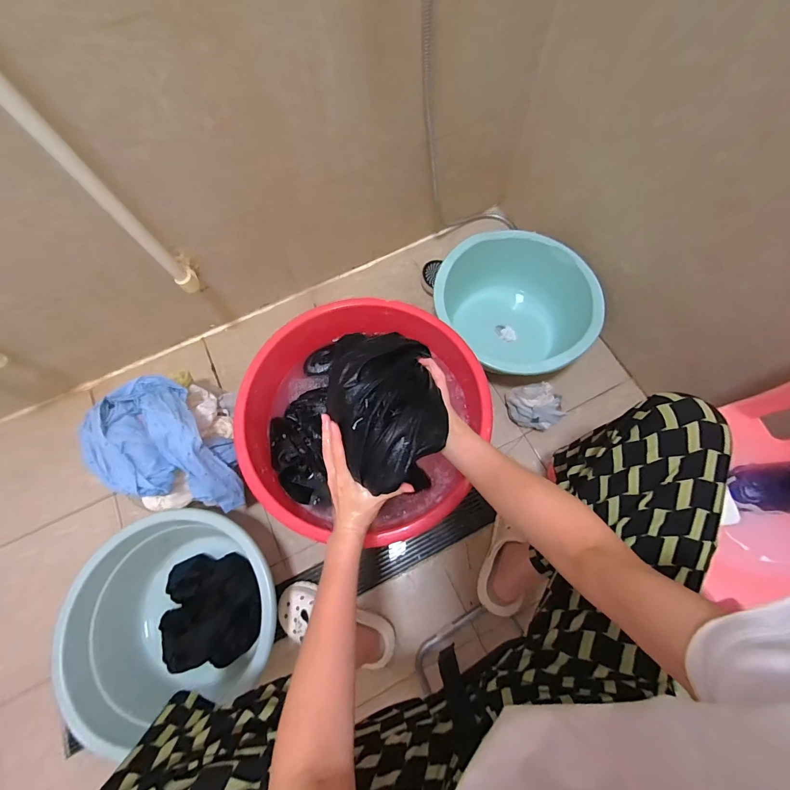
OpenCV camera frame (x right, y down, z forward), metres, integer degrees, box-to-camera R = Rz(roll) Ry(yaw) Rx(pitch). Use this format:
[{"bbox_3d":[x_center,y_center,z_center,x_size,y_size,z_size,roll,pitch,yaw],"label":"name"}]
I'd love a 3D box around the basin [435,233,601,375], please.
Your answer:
[{"bbox_3d":[0.288,-0.204,0.896,0.369,0.188,0.305,39,77,15],"label":"basin"}]

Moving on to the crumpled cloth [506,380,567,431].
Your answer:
[{"bbox_3d":[0.328,0.028,0.845,0.103,0.076,0.103,-7,70,1],"label":"crumpled cloth"}]

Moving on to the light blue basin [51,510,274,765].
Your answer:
[{"bbox_3d":[-0.419,0.417,0.726,0.377,0.168,0.331,-32,72,-8],"label":"light blue basin"}]

